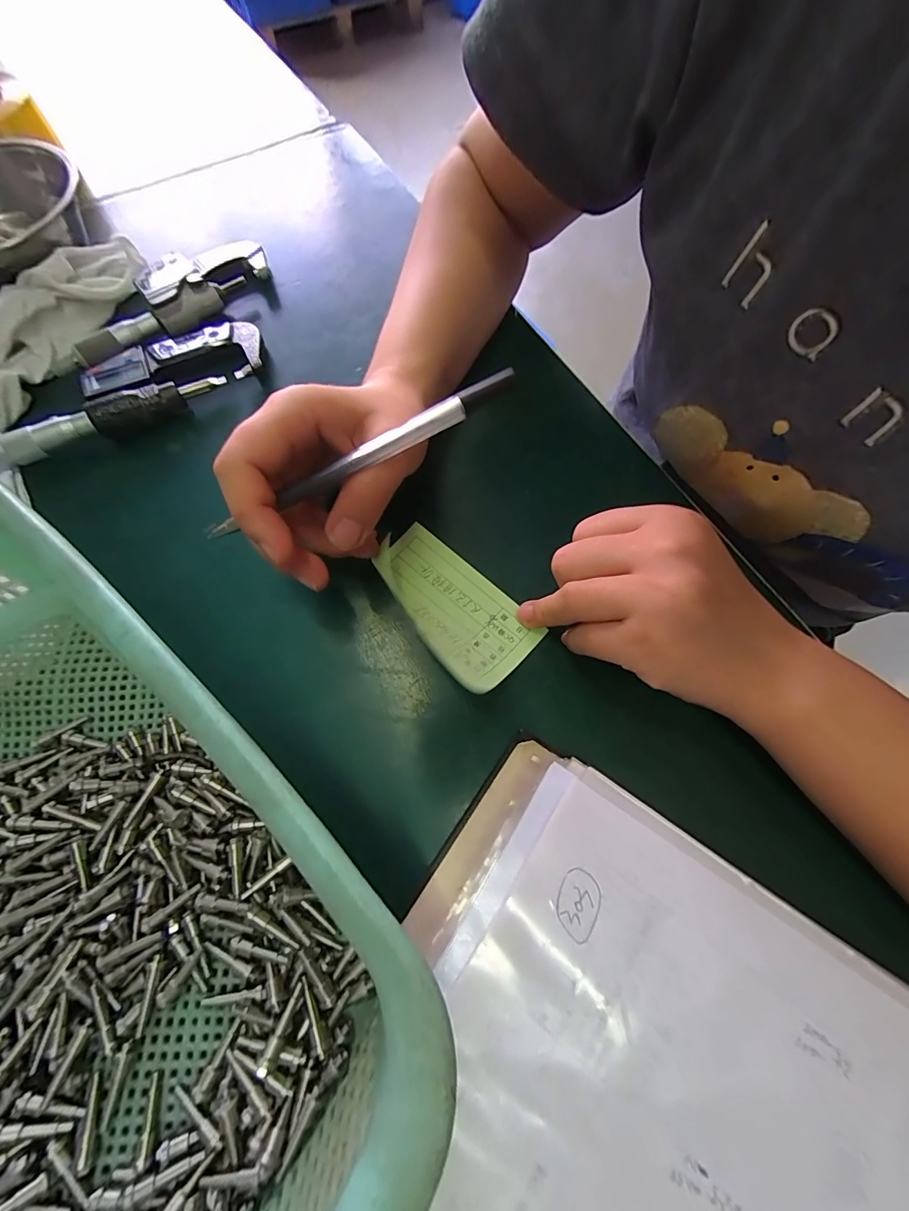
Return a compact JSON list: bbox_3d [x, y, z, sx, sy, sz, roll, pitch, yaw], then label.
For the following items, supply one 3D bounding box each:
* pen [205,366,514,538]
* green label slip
[{"bbox_3d":[-0.040,-0.062,0.182,0.141,0.008,0.008,-26,68,4],"label":"pen"},{"bbox_3d":[-0.004,-0.004,0.221,0.051,0.020,0.095,-39,71,-15],"label":"green label slip"}]

